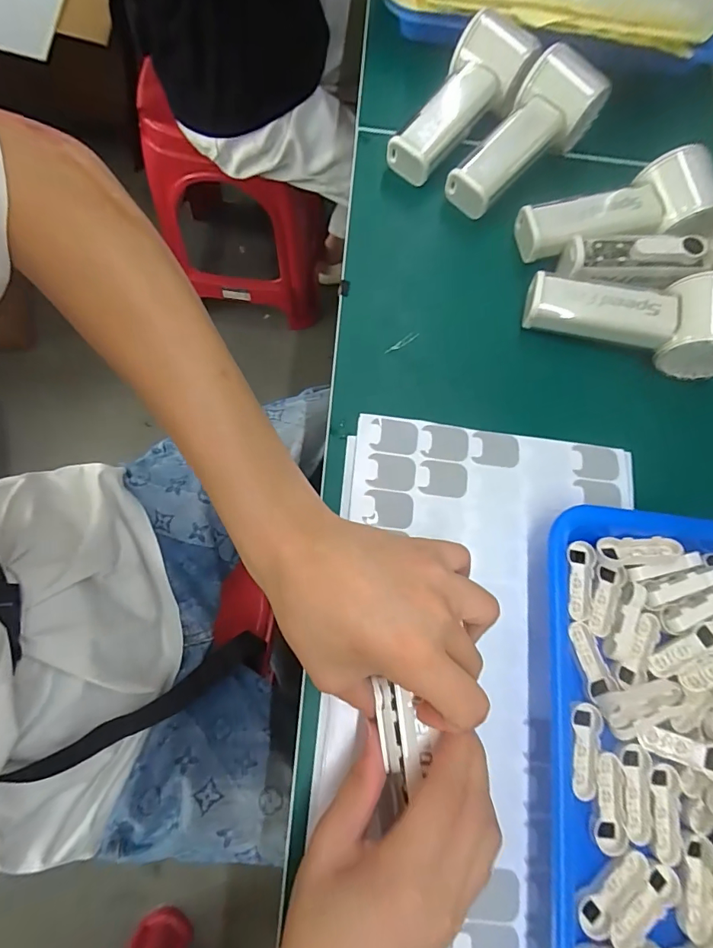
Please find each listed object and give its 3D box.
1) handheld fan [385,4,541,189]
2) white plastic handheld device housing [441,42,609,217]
[{"bbox_3d":[0.092,-0.322,0.388,0.056,0.035,0.158,39,89,10],"label":"handheld fan"},{"bbox_3d":[0.138,-0.286,0.387,0.145,0.061,0.059,-41,80,-13],"label":"white plastic handheld device housing"}]

